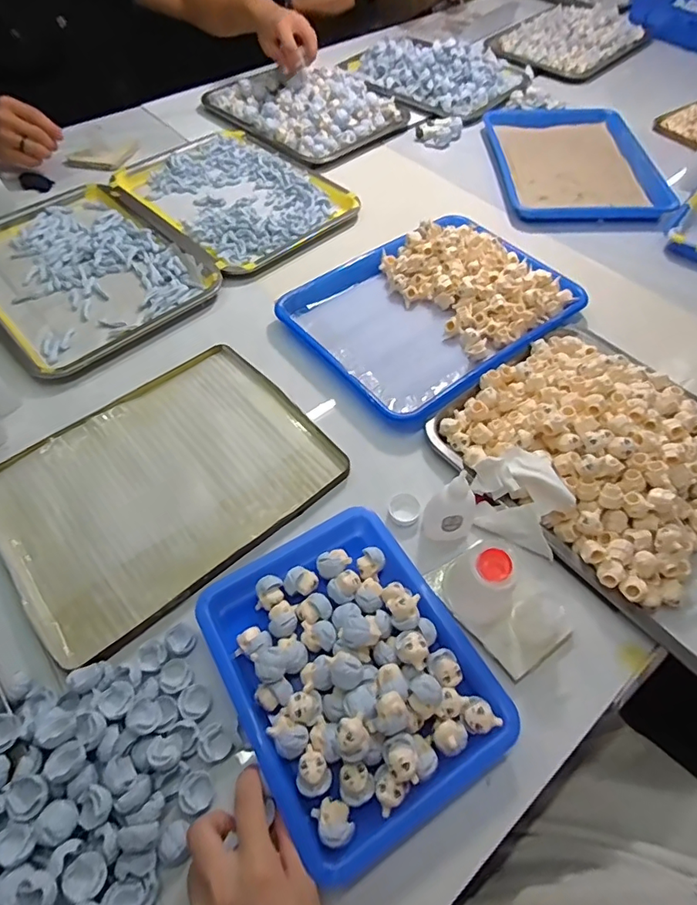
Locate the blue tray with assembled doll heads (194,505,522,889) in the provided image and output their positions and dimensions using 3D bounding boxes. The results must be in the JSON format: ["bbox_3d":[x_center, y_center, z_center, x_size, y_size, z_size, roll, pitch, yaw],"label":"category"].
[{"bbox_3d":[0.000,0.157,0.367,0.171,0.041,0.216,-27,60,-17],"label":"blue tray with assembled doll heads"}]

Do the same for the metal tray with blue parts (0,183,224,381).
[{"bbox_3d":[-0.375,-0.257,0.662,0.261,0.020,0.354,-40,65,-23],"label":"metal tray with blue parts"}]

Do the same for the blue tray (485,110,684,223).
[{"bbox_3d":[0.373,-0.500,0.824,0.244,0.044,0.346,-2,56,-2],"label":"blue tray"}]

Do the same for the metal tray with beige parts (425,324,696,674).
[{"bbox_3d":[0.280,0.007,0.462,0.253,0.060,0.339,-34,63,-21],"label":"metal tray with beige parts"}]

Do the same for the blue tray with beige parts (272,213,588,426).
[{"bbox_3d":[0.103,-0.187,0.601,0.320,0.037,0.252,-33,62,-20],"label":"blue tray with beige parts"}]

